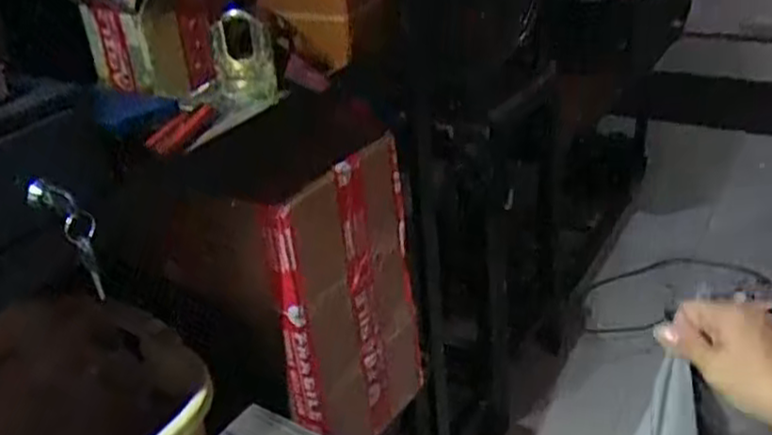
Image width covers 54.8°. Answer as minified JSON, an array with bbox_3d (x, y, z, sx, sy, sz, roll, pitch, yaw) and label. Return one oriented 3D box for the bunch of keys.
[{"bbox_3d":[-0.212,0.014,0.497,0.042,0.080,0.014,10,33,23],"label":"bunch of keys"}]

